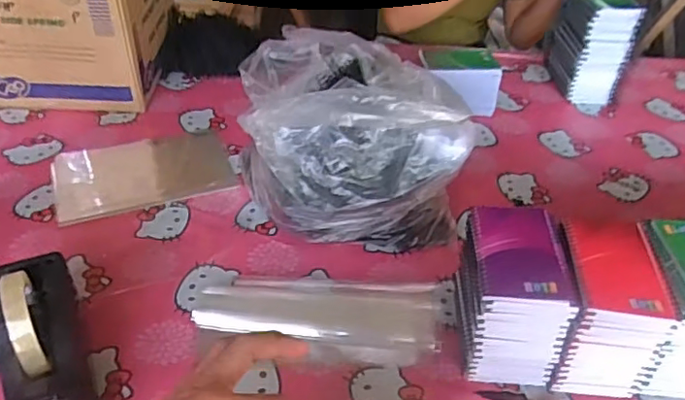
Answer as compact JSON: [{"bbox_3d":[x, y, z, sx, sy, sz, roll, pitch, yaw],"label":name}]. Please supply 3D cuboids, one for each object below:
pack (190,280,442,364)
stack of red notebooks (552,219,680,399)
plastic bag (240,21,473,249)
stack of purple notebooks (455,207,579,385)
[{"bbox_3d":[-0.028,0.145,0.718,0.294,0.019,0.125,4,40,0],"label":"pack"},{"bbox_3d":[0.273,0.121,0.626,0.098,0.156,0.126,4,40,0],"label":"stack of red notebooks"},{"bbox_3d":[0.013,-0.080,0.778,0.270,0.247,0.261,-10,42,-16],"label":"plastic bag"},{"bbox_3d":[0.179,0.108,0.632,0.096,0.160,0.127,4,40,0],"label":"stack of purple notebooks"}]

